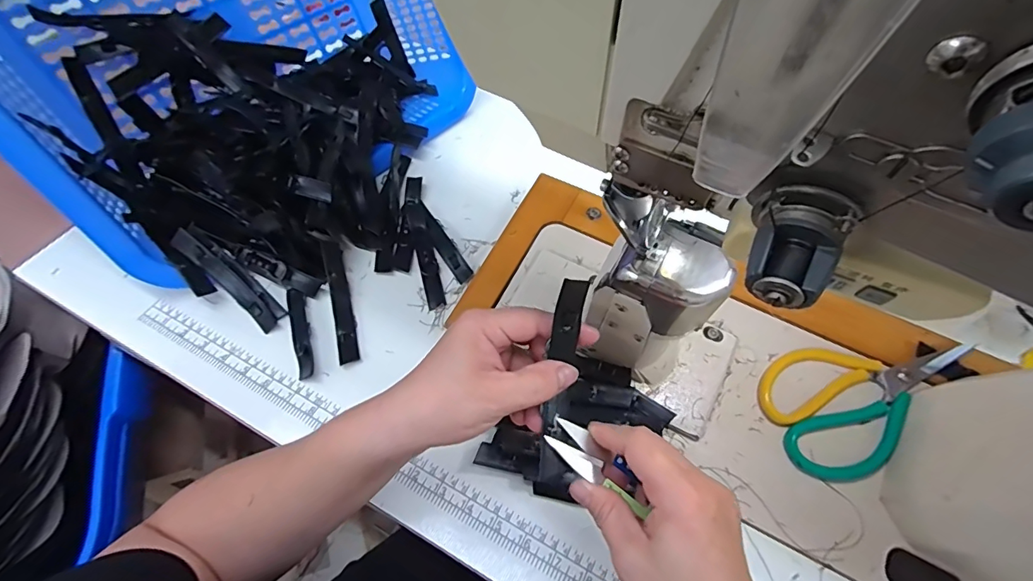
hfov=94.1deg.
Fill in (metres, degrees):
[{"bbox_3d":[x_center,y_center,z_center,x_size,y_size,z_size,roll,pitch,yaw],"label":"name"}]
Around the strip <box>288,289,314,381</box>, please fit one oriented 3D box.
[{"bbox_3d":[-0.199,0.036,0.444,0.017,0.009,0.096,-17,60,-13],"label":"strip"}]

